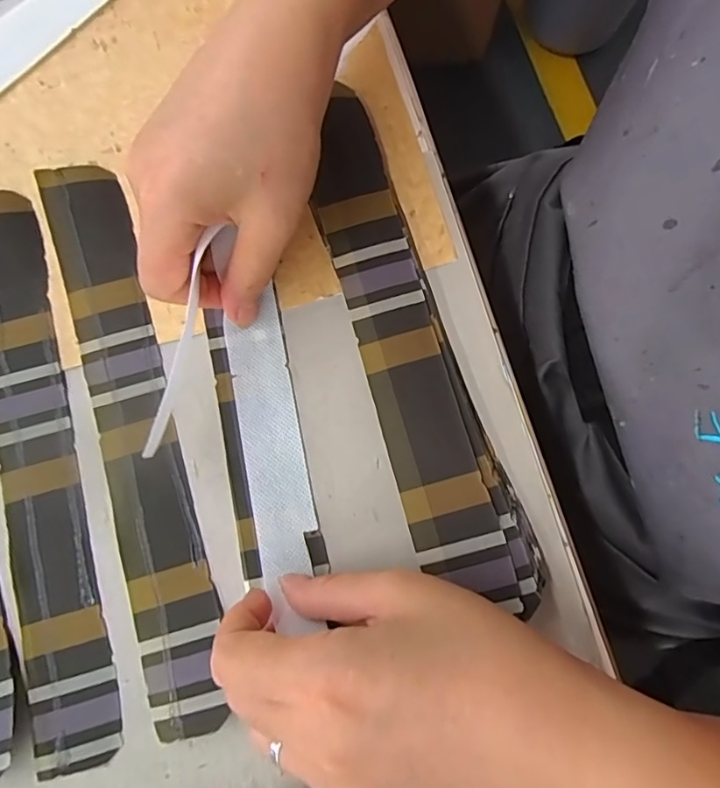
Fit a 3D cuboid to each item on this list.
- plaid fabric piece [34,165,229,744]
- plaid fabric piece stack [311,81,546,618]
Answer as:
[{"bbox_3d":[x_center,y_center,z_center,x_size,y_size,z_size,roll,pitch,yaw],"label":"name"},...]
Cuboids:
[{"bbox_3d":[-0.103,0.014,0.240,0.035,0.008,0.257,-16,80,-3],"label":"plaid fabric piece"},{"bbox_3d":[0.018,-0.027,0.242,0.045,0.015,0.242,-18,80,-4],"label":"plaid fabric piece stack"}]

